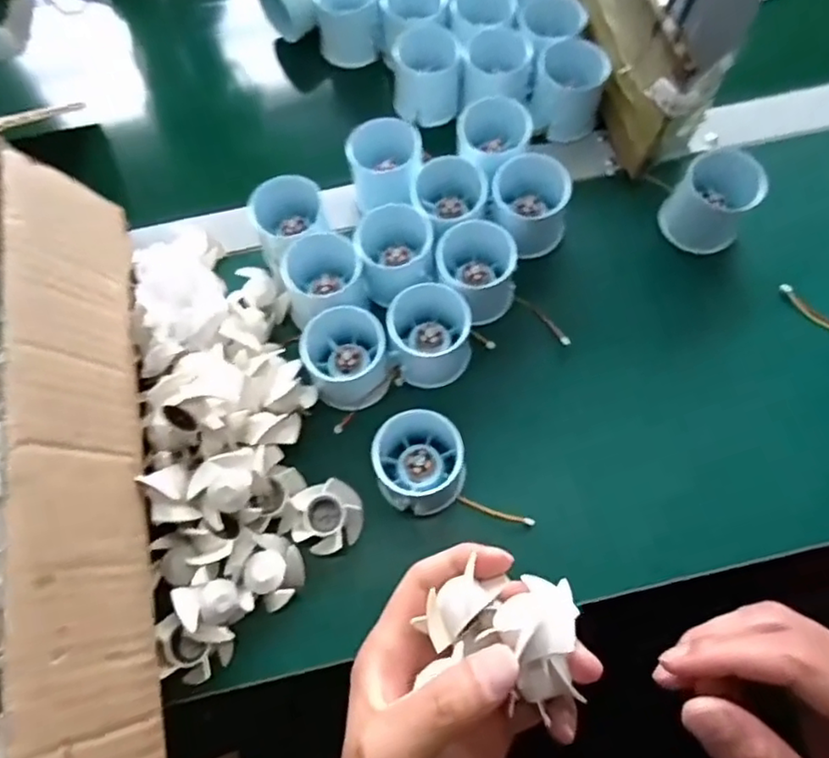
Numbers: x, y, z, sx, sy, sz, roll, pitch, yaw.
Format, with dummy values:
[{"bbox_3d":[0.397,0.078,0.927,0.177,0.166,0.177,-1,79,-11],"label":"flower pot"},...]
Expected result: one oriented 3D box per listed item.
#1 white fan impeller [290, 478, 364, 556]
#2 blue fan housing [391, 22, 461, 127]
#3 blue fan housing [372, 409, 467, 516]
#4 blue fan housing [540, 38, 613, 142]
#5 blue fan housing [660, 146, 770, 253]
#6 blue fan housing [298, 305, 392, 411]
[{"bbox_3d":[-0.053,0.086,0.387,0.042,0.019,0.041,-12,68,-3],"label":"white fan impeller"},{"bbox_3d":[0.010,-0.243,0.498,0.052,0.045,0.059,-4,67,1],"label":"blue fan housing"},{"bbox_3d":[0.004,0.048,0.386,0.054,0.048,0.063,-6,67,0],"label":"blue fan housing"},{"bbox_3d":[0.117,-0.221,0.477,0.050,0.047,0.060,-3,67,1],"label":"blue fan housing"},{"bbox_3d":[0.208,-0.125,0.438,0.052,0.049,0.050,-1,68,2],"label":"blue fan housing"},{"bbox_3d":[-0.045,-0.017,0.411,0.051,0.049,0.063,-8,67,-1],"label":"blue fan housing"}]

